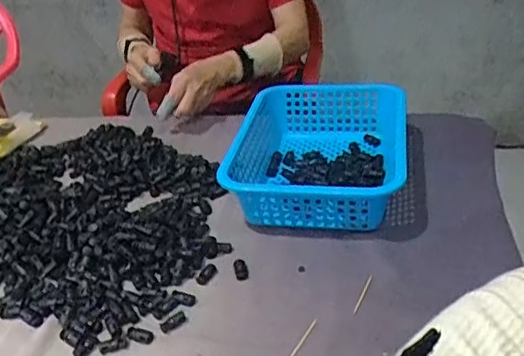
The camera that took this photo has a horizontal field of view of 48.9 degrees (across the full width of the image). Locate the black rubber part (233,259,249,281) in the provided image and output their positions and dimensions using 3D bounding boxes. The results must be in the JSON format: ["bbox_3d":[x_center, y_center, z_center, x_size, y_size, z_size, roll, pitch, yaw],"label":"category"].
[{"bbox_3d":[-0.024,0.103,0.652,0.015,0.005,0.032,-11,32,-10],"label":"black rubber part"}]

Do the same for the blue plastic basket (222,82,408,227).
[{"bbox_3d":[0.080,-0.033,0.773,0.205,0.090,0.272,4,33,15],"label":"blue plastic basket"}]

